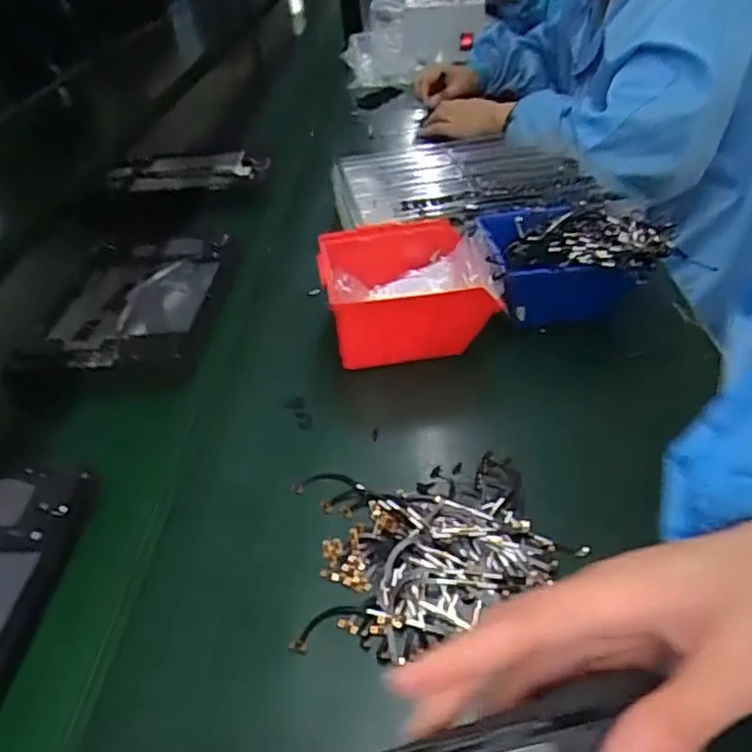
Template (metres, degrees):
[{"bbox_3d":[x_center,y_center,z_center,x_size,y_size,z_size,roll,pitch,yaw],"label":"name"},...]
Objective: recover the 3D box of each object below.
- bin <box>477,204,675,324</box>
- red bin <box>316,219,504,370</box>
[{"bbox_3d":[0.169,-0.101,0.563,0.148,0.060,0.135,-3,37,4],"label":"bin"},{"bbox_3d":[0.025,-0.075,0.551,0.136,0.060,0.127,-11,37,-6],"label":"red bin"}]

